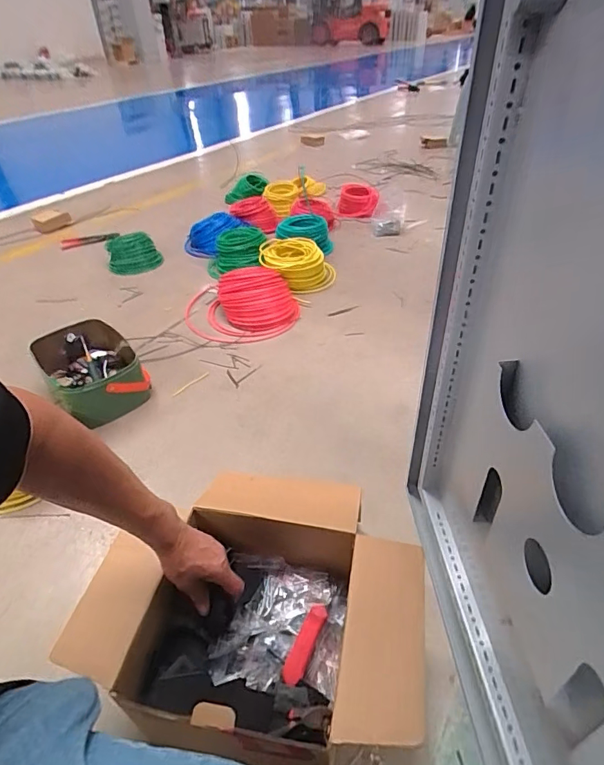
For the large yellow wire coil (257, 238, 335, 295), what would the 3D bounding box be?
[{"bbox_3d":[-0.015,-0.421,1.632,0.268,0.141,0.172,0,40,5],"label":"large yellow wire coil"}]

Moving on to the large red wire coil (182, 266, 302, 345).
[{"bbox_3d":[-0.206,-0.266,1.483,0.388,0.129,0.305,3,39,6],"label":"large red wire coil"}]

